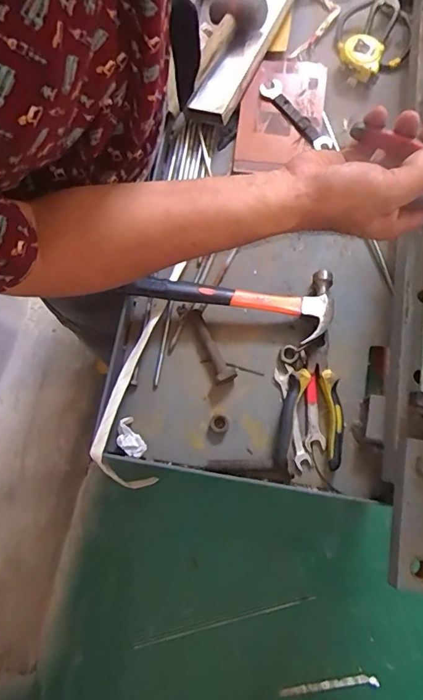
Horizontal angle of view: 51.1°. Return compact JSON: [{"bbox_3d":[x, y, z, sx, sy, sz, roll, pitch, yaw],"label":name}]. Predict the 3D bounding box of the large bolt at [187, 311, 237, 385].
[{"bbox_3d":[-0.005,-0.004,0.641,0.031,0.024,0.116,-29,76,-6],"label":"large bolt"}]

